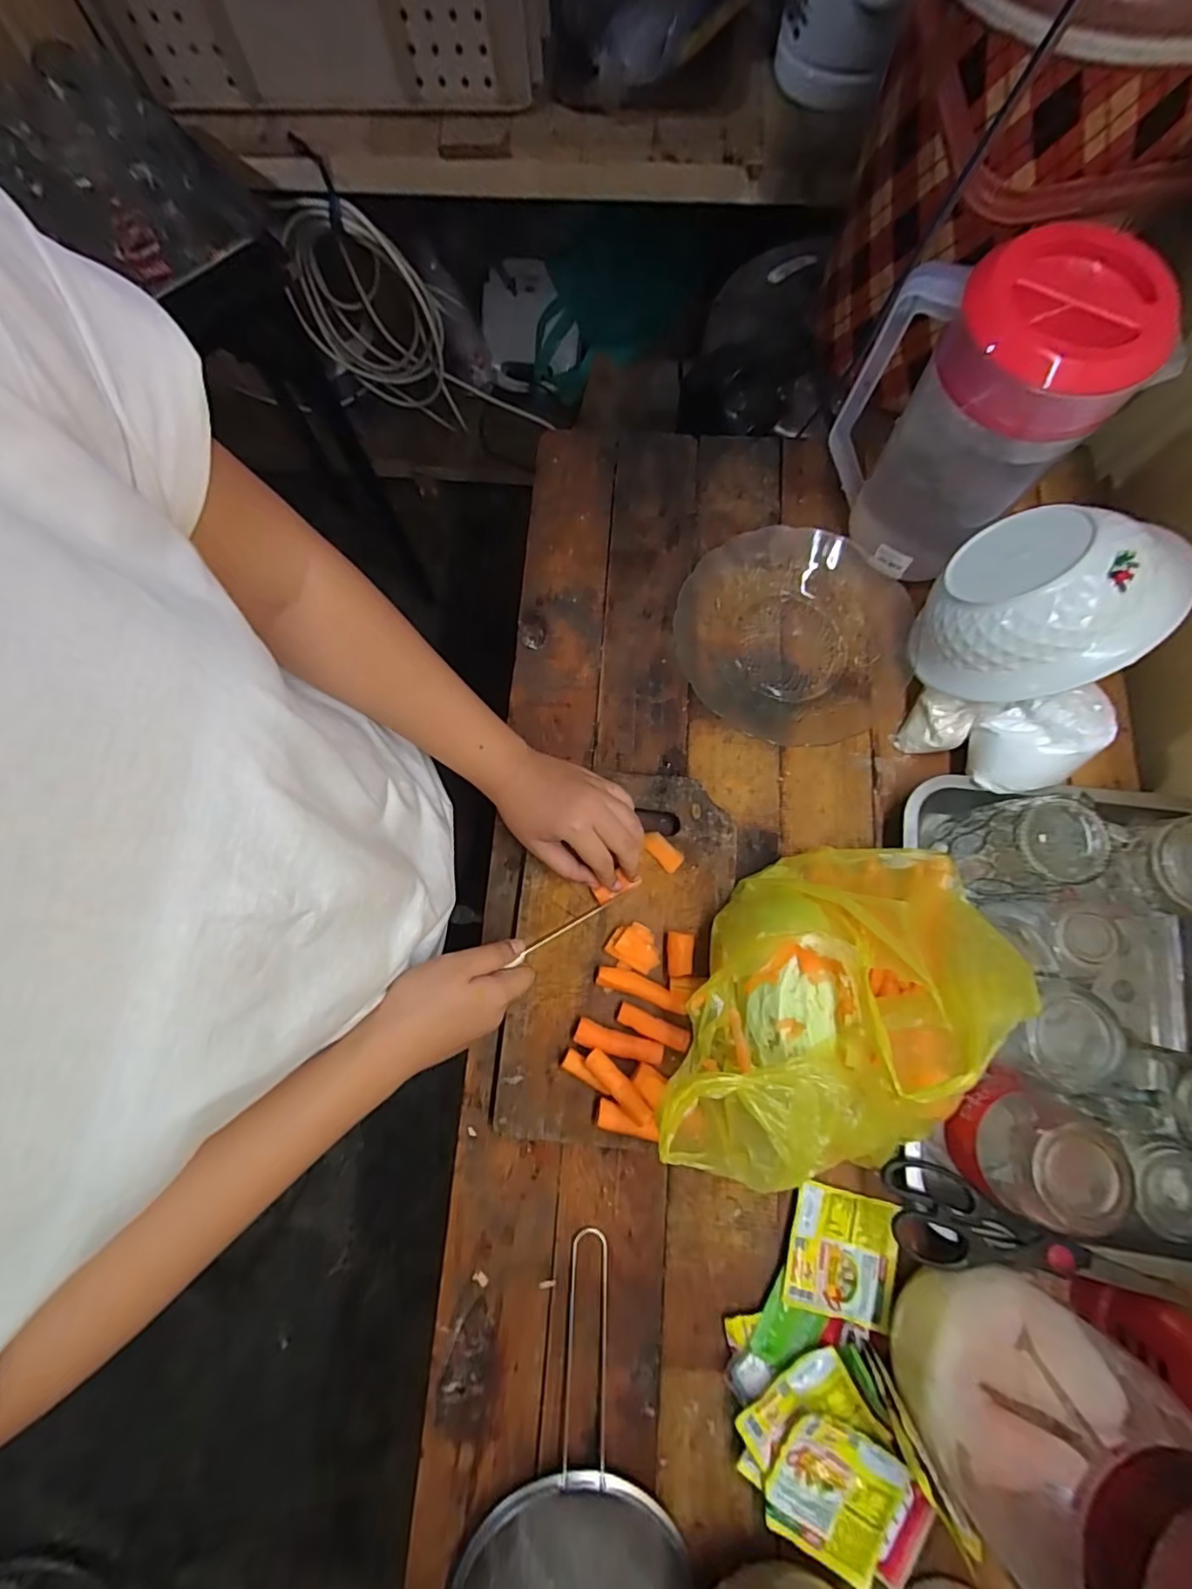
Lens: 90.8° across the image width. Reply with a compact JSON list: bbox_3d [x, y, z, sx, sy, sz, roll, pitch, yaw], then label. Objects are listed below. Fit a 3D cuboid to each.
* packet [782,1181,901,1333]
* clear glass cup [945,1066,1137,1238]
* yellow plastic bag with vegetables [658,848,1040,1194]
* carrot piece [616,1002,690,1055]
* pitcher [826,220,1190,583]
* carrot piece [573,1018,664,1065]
[{"bbox_3d":[0.186,0.347,0.443,0.078,0.010,0.082,13,78,5],"label":"packet"},{"bbox_3d":[0.289,0.238,0.393,0.074,0.079,0.071,0,77,2],"label":"clear glass cup"},{"bbox_3d":[0.160,0.137,0.396,0.184,0.145,0.234,13,78,5],"label":"yellow plastic bag with vegetables"},{"bbox_3d":[0.046,0.186,0.470,0.059,0.012,0.017,23,79,7],"label":"carrot piece"},{"bbox_3d":[0.292,-0.294,0.468,0.111,0.213,0.153,-31,78,-5],"label":"pitcher"},{"bbox_3d":[0.018,0.197,0.463,0.071,0.012,0.019,17,78,6],"label":"carrot piece"}]

